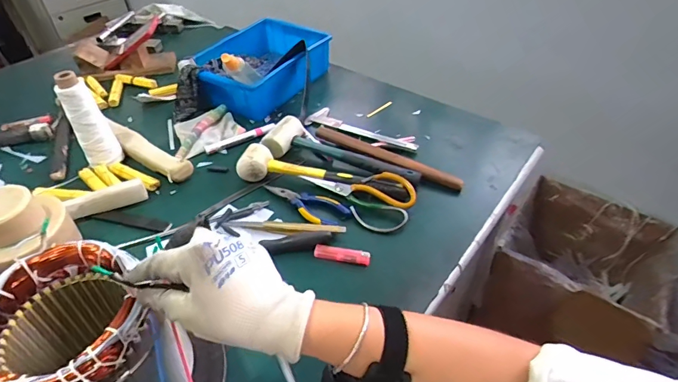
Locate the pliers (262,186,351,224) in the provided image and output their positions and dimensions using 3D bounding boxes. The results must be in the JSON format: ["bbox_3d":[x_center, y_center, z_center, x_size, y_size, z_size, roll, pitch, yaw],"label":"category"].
[{"bbox_3d":[-0.050,0.016,0.665,0.136,0.014,0.055,32,51,30],"label":"pliers"}]

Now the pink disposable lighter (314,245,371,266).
[{"bbox_3d":[0.004,0.090,0.593,0.079,0.009,0.016,8,43,8],"label":"pink disposable lighter"}]

